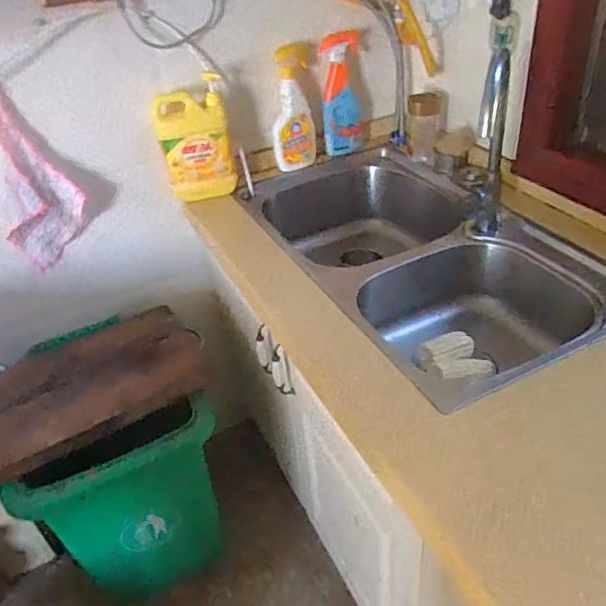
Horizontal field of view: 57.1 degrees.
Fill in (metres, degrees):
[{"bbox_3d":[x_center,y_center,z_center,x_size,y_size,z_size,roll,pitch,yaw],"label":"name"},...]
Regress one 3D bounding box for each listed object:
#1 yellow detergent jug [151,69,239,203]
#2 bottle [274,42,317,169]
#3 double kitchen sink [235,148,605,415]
[{"bbox_3d":[-0.223,-0.332,1.178,0.148,0.219,0.074,-17,39,-12],"label":"yellow detergent jug"},{"bbox_3d":[-0.025,-0.434,1.263,0.102,0.257,0.047,-7,38,-1],"label":"bottle"},{"bbox_3d":[0.221,-0.074,1.103,0.432,0.169,0.754,-20,39,-17],"label":"double kitchen sink"}]

